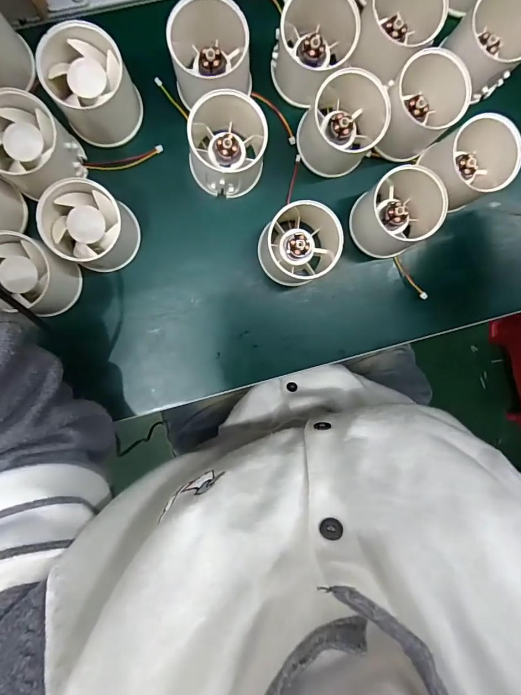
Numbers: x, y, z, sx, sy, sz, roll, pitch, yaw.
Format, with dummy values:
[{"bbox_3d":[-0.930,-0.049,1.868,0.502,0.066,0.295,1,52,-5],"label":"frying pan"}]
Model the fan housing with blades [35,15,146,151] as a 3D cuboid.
[{"bbox_3d":[-0.113,-0.176,0.262,0.053,0.051,0.055,-25,96,-2],"label":"fan housing with blades"}]

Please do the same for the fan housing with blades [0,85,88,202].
[{"bbox_3d":[-0.156,-0.136,0.258,0.049,0.042,0.054,-42,96,-1],"label":"fan housing with blades"}]

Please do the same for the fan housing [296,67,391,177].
[{"bbox_3d":[0.060,-0.163,0.276,0.056,0.054,0.056,0,94,-5],"label":"fan housing"}]

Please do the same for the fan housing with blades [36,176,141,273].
[{"bbox_3d":[-0.116,-0.083,0.266,0.049,0.051,0.051,0,94,-5],"label":"fan housing with blades"}]

